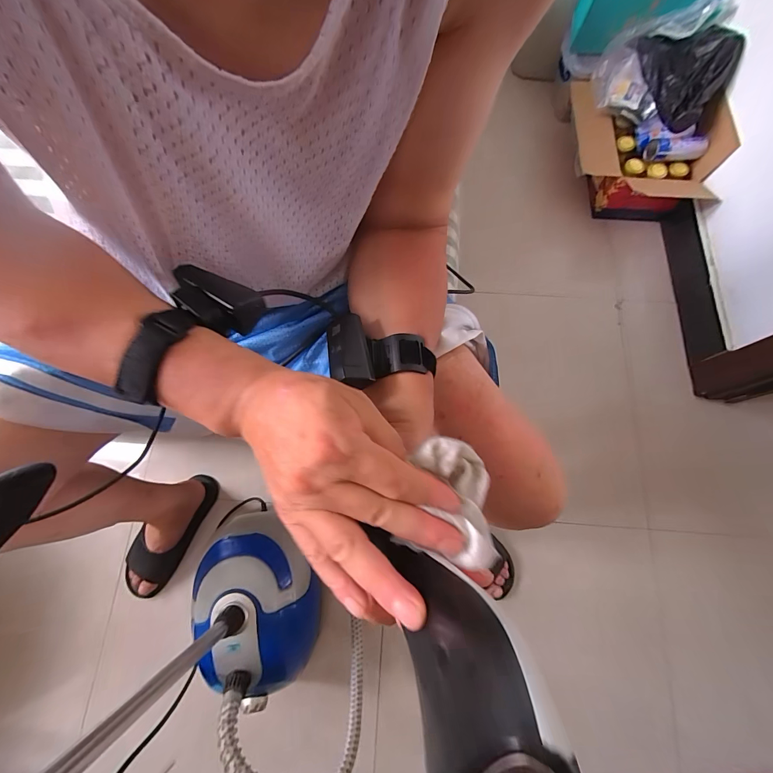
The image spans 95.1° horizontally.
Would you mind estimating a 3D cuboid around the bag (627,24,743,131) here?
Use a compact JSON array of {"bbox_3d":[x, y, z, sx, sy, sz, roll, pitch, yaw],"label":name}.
[{"bbox_3d":[0.845,-0.894,0.987,0.190,0.097,0.373,-2,73,1],"label":"bag"}]

